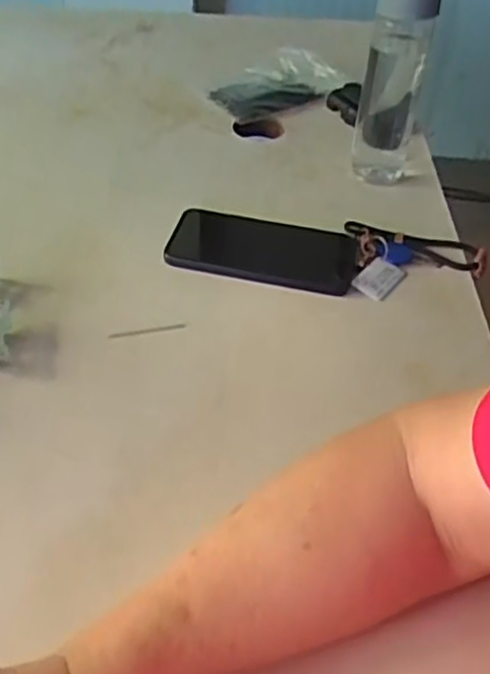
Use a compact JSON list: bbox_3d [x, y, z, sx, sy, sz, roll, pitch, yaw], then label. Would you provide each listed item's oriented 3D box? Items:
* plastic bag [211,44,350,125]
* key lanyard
[{"bbox_3d":[0.045,-0.312,0.834,0.169,0.034,0.085,-23,51,-24],"label":"plastic bag"},{"bbox_3d":[0.157,-0.071,0.623,0.121,0.014,0.084,1,45,-2],"label":"key lanyard"}]

